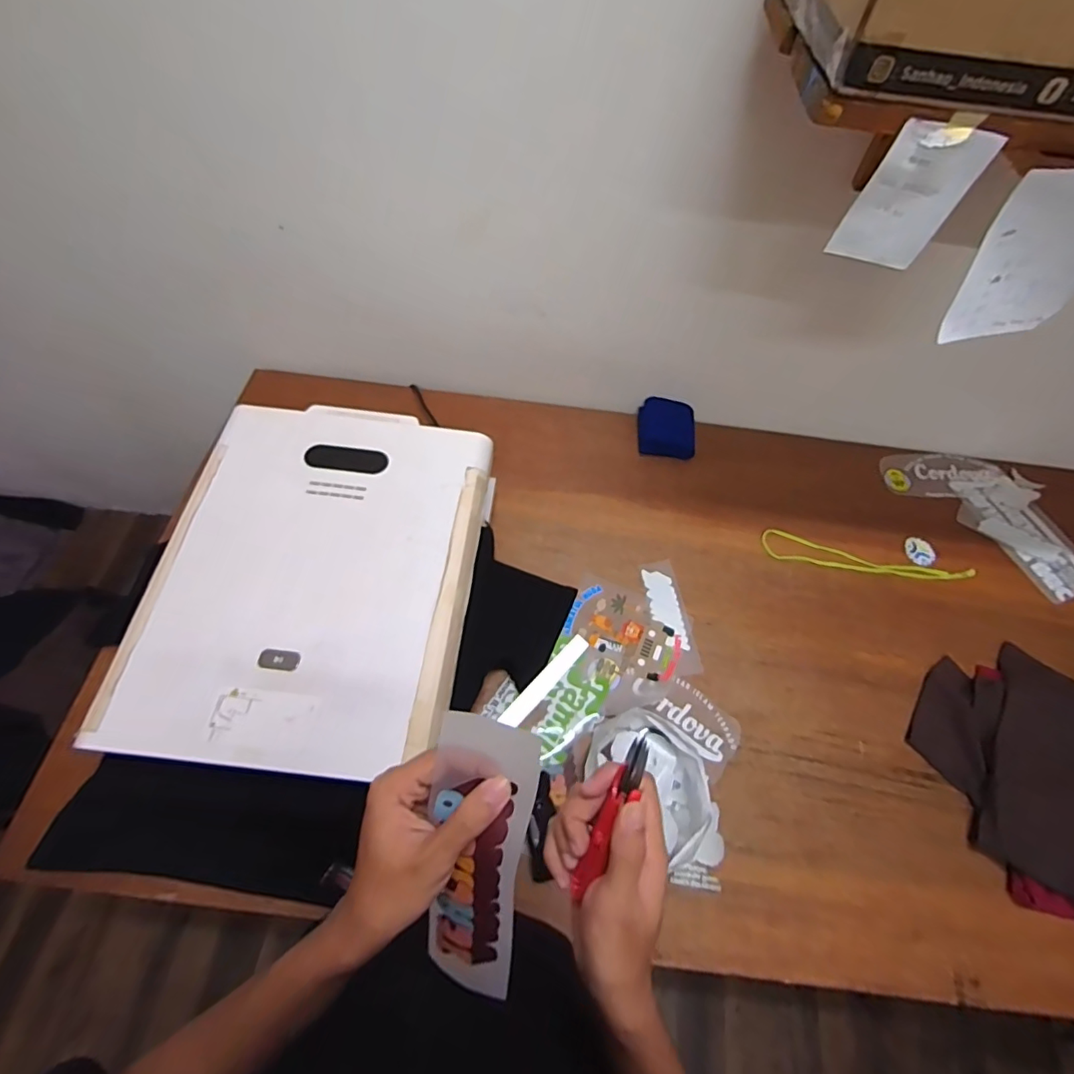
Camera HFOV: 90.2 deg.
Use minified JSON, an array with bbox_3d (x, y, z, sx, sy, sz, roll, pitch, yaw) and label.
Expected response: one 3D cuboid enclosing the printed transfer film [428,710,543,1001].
[{"bbox_3d":[-0.038,0.202,0.331,0.060,0.032,0.186,7,100,1],"label":"printed transfer film"}]

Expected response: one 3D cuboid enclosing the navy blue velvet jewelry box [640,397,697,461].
[{"bbox_3d":[0.258,-0.216,1.057,0.113,0.035,0.120,6,61,-1],"label":"navy blue velvet jewelry box"}]

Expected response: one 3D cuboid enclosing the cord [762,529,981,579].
[{"bbox_3d":[0.590,0.045,0.954,0.368,0.011,0.057,12,61,3],"label":"cord"}]

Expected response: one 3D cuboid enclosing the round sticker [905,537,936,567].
[{"bbox_3d":[0.700,0.026,0.980,0.049,0.006,0.056,14,63,15],"label":"round sticker"}]

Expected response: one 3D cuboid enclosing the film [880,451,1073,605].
[{"bbox_3d":[0.874,-0.058,1.030,0.208,0.014,0.387,-40,71,-22],"label":"film"}]

